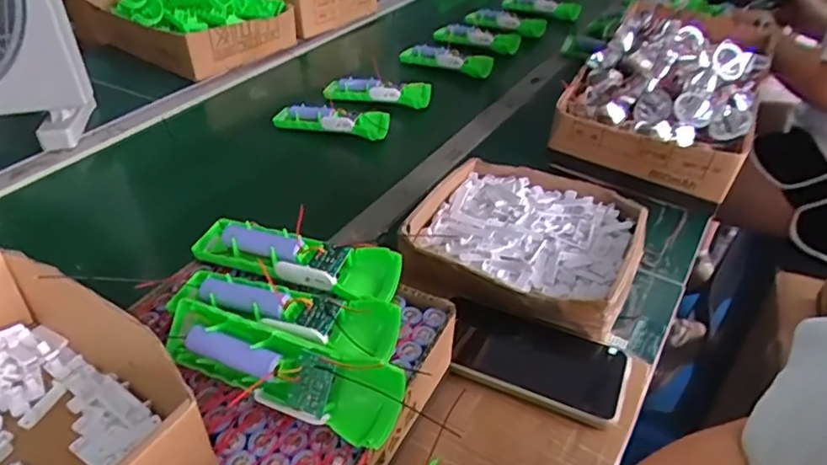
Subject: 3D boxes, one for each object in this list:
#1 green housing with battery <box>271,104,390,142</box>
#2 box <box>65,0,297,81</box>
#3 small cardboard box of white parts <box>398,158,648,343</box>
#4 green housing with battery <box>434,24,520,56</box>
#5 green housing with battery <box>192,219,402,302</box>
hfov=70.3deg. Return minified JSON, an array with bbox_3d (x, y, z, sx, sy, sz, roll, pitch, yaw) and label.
[{"bbox_3d":[-0.116,-0.160,0.832,0.170,0.029,0.031,9,39,10],"label":"green housing with battery"},{"bbox_3d":[-0.416,-0.404,1.066,0.341,0.118,0.218,23,43,26],"label":"box"},{"bbox_3d":[0.112,0.004,0.595,0.215,0.053,0.189,18,41,20],"label":"small cardboard box of white parts"},{"bbox_3d":[0.121,-0.369,1.132,0.172,0.046,0.034,10,39,11],"label":"green housing with battery"},{"bbox_3d":[-0.091,0.020,0.460,0.158,0.029,0.048,15,40,17],"label":"green housing with battery"}]

